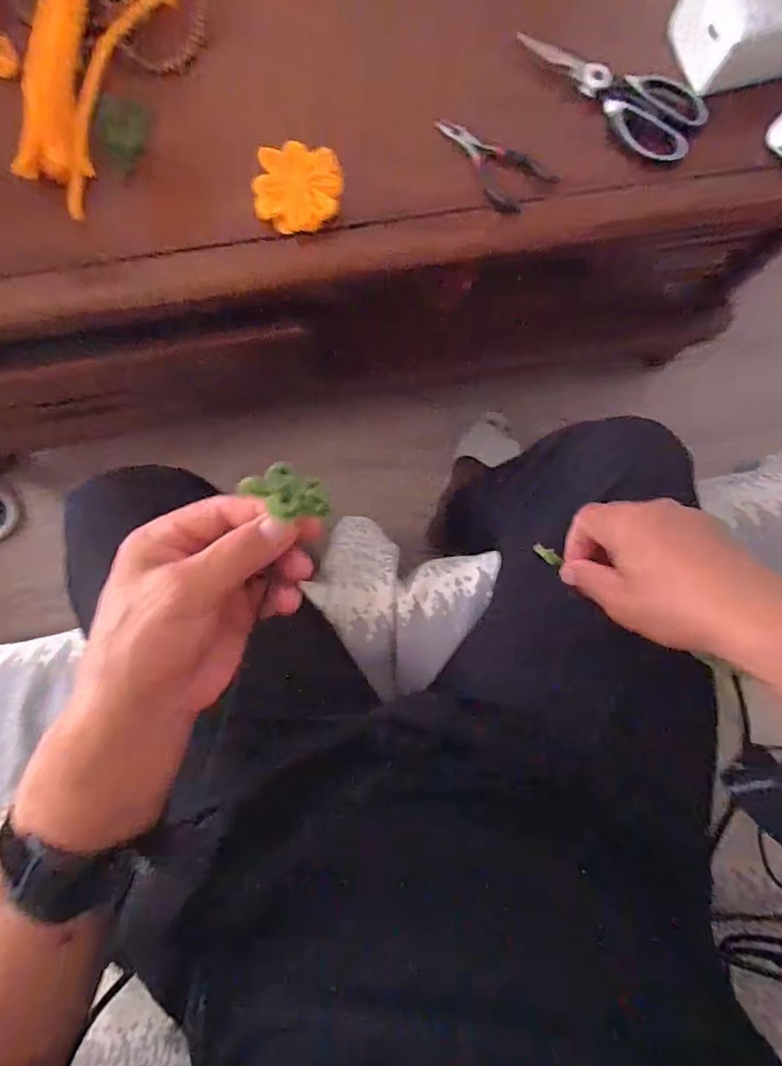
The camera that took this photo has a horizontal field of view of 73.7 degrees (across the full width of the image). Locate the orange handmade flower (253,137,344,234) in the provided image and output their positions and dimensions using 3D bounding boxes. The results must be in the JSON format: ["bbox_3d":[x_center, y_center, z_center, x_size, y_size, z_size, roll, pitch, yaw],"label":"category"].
[{"bbox_3d":[-0.087,-0.328,0.493,0.077,0.019,0.082,5,82,-1],"label":"orange handmade flower"}]

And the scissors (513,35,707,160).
[{"bbox_3d":[0.211,-0.433,0.516,0.196,0.019,0.077,25,82,1],"label":"scissors"}]

